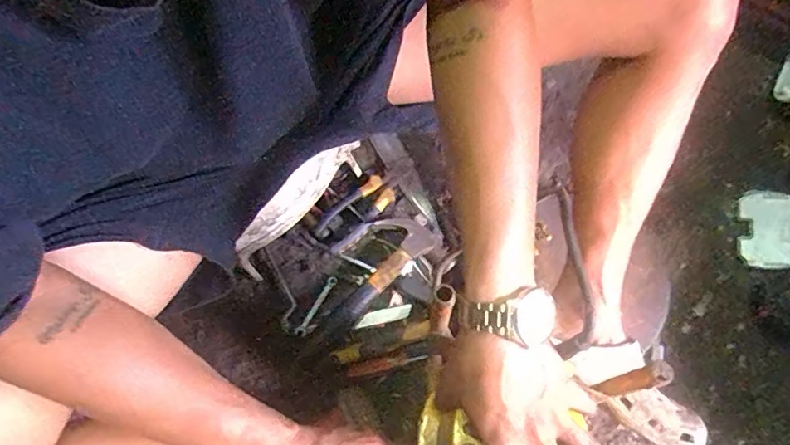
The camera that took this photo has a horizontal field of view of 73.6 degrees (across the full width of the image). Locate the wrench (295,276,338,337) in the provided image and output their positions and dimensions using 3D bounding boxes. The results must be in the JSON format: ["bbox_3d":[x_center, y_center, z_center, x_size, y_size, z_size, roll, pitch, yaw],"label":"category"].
[{"bbox_3d":[-0.116,0.124,0.783,0.016,0.011,0.100,29,77,9],"label":"wrench"}]

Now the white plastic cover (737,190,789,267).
[{"bbox_3d":[0.586,0.013,0.788,0.136,0.020,0.111,2,82,17],"label":"white plastic cover"}]

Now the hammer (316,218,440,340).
[{"bbox_3d":[-0.044,0.070,0.785,0.215,0.029,0.084,-41,78,-8],"label":"hammer"}]

